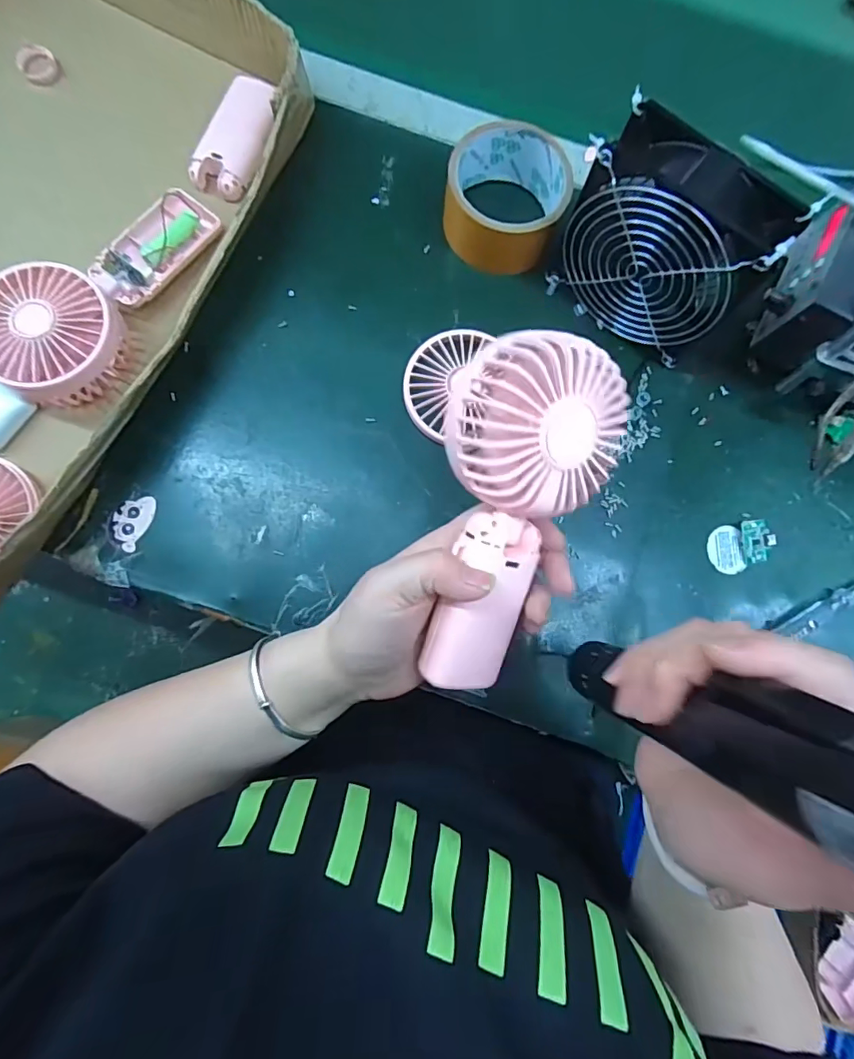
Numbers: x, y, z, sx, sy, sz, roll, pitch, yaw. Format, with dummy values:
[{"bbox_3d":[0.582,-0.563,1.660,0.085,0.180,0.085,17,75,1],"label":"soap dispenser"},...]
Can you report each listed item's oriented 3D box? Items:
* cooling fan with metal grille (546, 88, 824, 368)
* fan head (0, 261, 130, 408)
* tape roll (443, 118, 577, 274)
[{"bbox_3d":[0.153,-0.182,0.330,0.117,0.116,0.048,38,82,3],"label":"cooling fan with metal grille"},{"bbox_3d":[-0.250,-0.130,0.341,0.083,0.049,0.083,0,82,-2],"label":"fan head"},{"bbox_3d":[0.057,-0.245,0.373,0.087,0.046,0.087,0,82,-2],"label":"tape roll"}]

